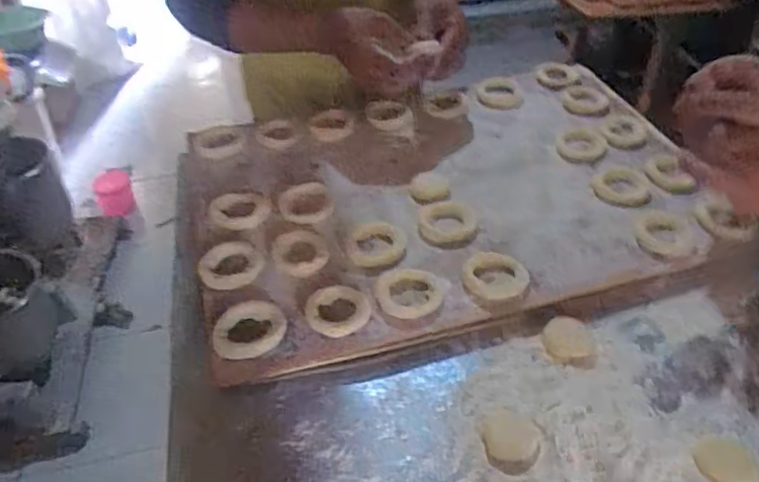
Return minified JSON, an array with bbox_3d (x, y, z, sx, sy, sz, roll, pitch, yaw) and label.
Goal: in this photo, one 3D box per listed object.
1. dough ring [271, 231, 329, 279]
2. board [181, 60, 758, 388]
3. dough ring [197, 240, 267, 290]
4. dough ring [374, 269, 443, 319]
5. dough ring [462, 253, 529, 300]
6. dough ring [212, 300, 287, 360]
[{"bbox_3d":[-0.083,0.012,0.635,0.055,0.011,0.076,-9,43,-11],"label":"dough ring"},{"bbox_3d":[0.080,-0.065,0.725,0.590,0.032,0.425,-11,43,-13],"label":"board"},{"bbox_3d":[-0.152,0.028,0.627,0.064,0.014,0.064,1,42,-1],"label":"dough ring"},{"bbox_3d":[0.028,0.050,0.589,0.063,0.009,0.055,-4,42,-6],"label":"dough ring"},{"bbox_3d":[0.115,0.034,0.609,0.064,0.009,0.055,7,42,6],"label":"dough ring"},{"bbox_3d":[-0.121,0.082,0.567,0.066,0.015,0.055,-10,43,-12],"label":"dough ring"}]

